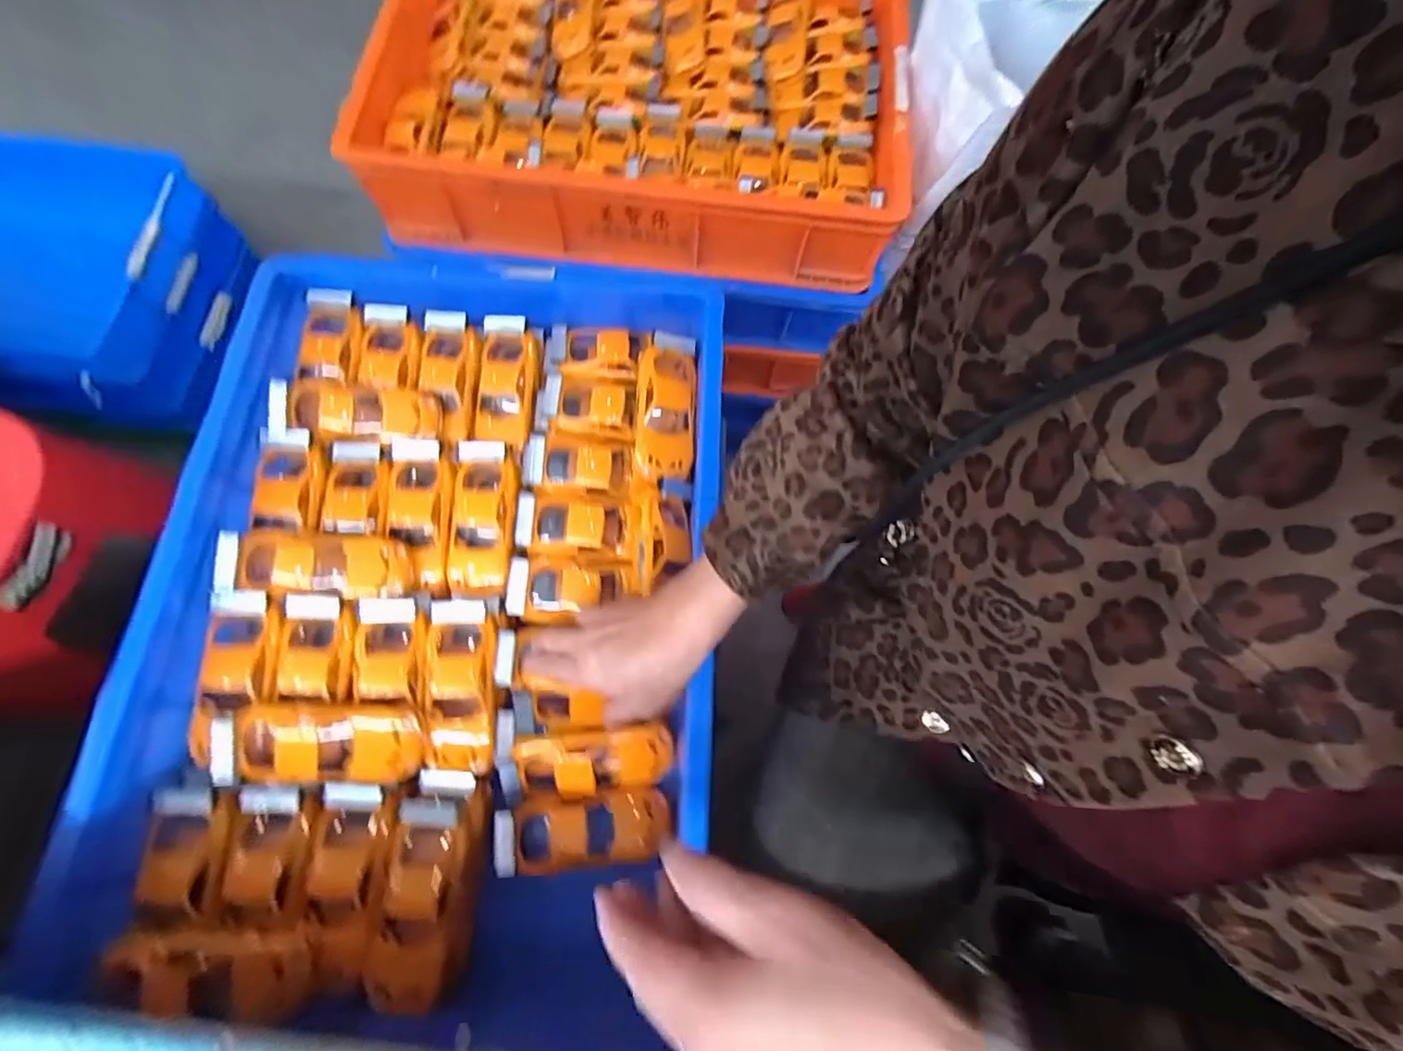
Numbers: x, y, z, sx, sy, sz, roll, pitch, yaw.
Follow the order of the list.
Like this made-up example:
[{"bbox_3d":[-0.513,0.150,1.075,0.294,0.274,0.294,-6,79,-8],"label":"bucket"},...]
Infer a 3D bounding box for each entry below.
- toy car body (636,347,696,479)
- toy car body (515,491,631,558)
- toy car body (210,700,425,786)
[{"bbox_3d":[-0.033,-0.100,0.544,0.051,0.032,0.118,1,80,0],"label":"toy car body"},{"bbox_3d":[-0.108,0.001,0.513,0.097,0.036,0.048,6,62,-18],"label":"toy car body"},{"bbox_3d":[-0.282,0.162,0.442,0.135,0.034,0.058,-2,70,-4],"label":"toy car body"}]

